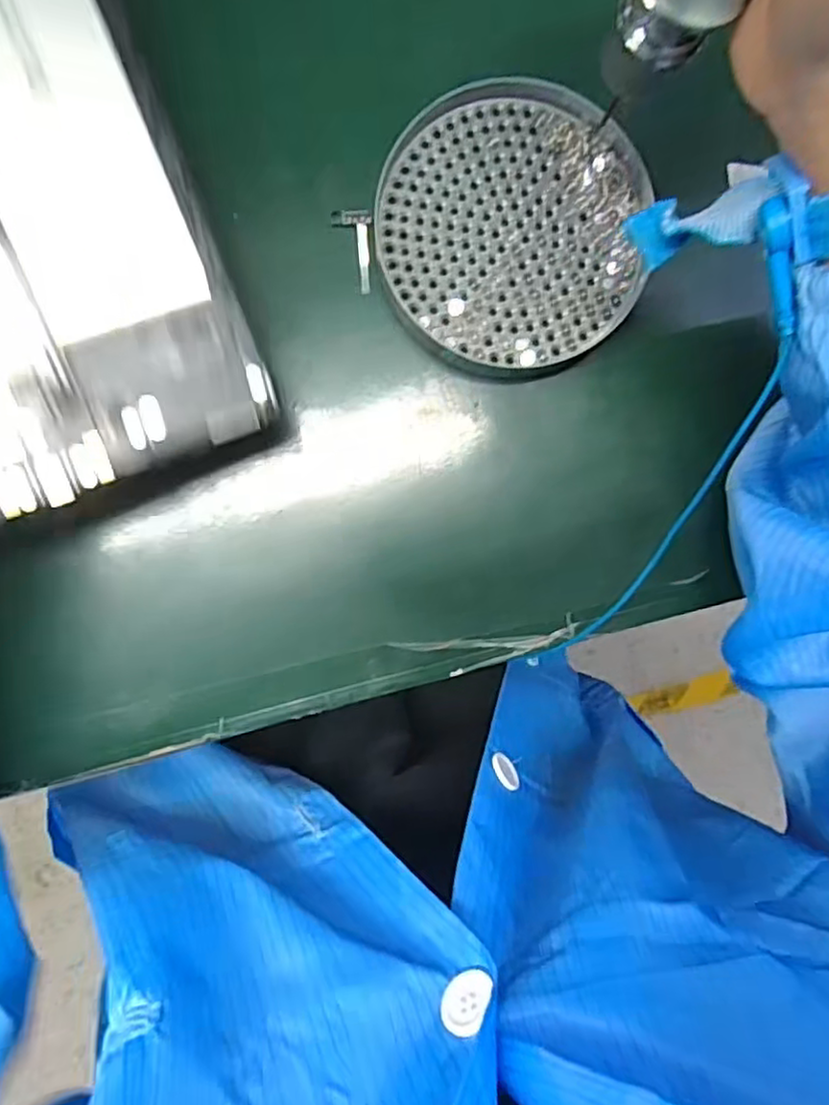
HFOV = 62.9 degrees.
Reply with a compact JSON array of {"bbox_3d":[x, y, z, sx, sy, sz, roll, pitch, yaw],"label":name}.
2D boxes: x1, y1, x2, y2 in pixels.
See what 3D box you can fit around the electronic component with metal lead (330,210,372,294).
[{"bbox_3d":[-0.026,-0.129,0.292,0.016,0.004,0.034,-3,104,3],"label":"electronic component with metal lead"}]

